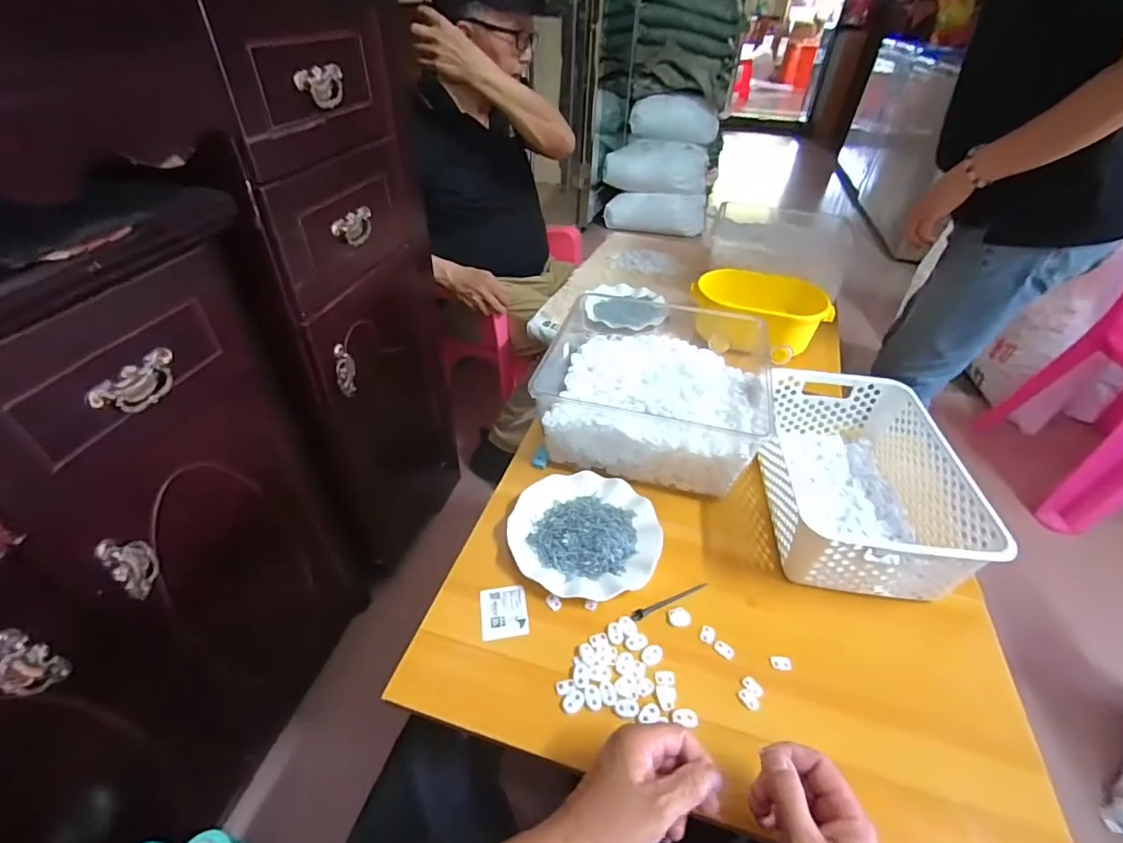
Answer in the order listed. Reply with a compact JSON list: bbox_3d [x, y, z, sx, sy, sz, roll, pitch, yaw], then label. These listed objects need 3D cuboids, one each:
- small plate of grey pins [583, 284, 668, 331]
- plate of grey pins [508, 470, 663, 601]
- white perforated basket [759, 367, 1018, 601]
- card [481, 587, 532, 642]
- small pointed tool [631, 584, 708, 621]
[{"bbox_3d":[0.134,-0.246,1.063,0.167,0.033,0.181,2,40,-1],"label":"small plate of grey pins"},{"bbox_3d":[0.030,0.139,0.625,0.177,0.023,0.179,2,40,-1],"label":"plate of grey pins"},{"bbox_3d":[0.375,0.070,0.653,0.195,0.112,0.306,8,41,6],"label":"white perforated basket"},{"bbox_3d":[-0.063,0.210,0.556,0.051,0.004,0.060,-7,43,-6],"label":"card"},{"bbox_3d":[0.122,0.202,0.571,0.100,0.011,0.010,-18,44,-23],"label":"small pointed tool"}]

